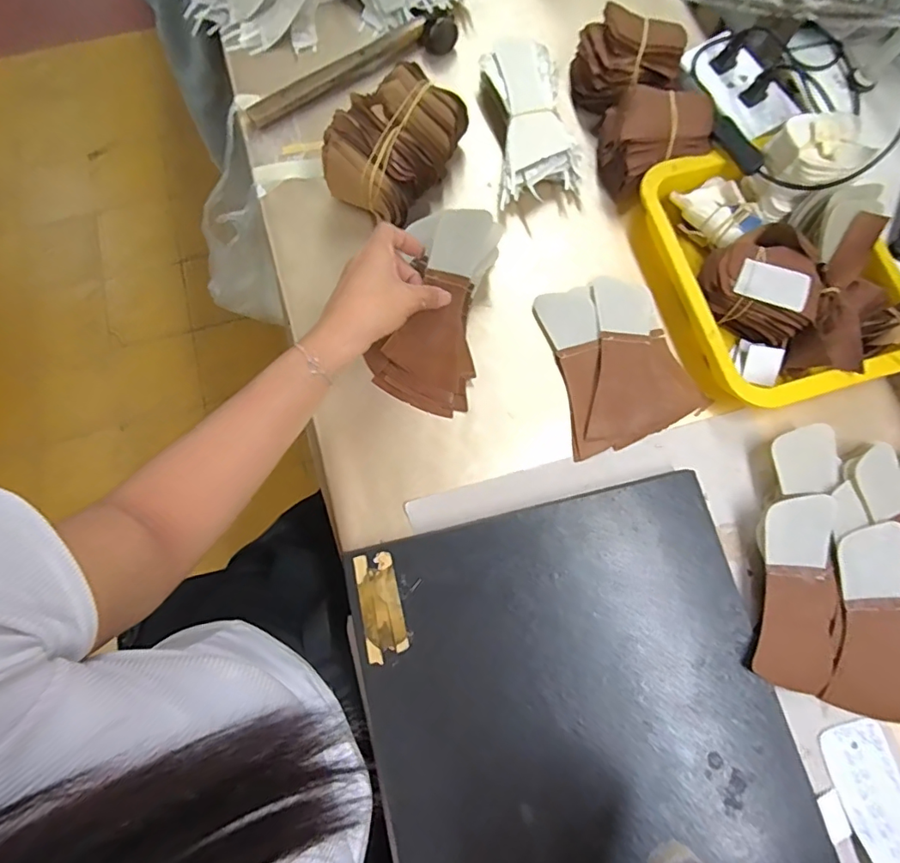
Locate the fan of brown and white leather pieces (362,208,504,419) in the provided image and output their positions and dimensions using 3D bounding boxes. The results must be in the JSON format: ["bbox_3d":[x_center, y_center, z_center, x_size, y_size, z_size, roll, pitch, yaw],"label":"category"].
[{"bbox_3d":[-0.010,-0.109,0.471,0.092,0.044,0.175,19,101,4],"label":"fan of brown and white leather pieces"}]

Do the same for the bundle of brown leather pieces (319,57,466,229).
[{"bbox_3d":[-0.051,-0.276,0.509,0.091,0.075,0.140,34,79,8],"label":"bundle of brown leather pieces"}]

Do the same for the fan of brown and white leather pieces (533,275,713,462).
[{"bbox_3d":[0.150,-0.068,0.488,0.127,0.013,0.157,-23,77,-6],"label":"fan of brown and white leather pieces"}]

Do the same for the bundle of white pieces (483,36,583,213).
[{"bbox_3d":[0.083,-0.324,0.539,0.084,0.042,0.186,-5,76,-1],"label":"bundle of white pieces"}]

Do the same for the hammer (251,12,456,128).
[{"bbox_3d":[-0.105,-0.392,0.562,0.241,0.028,0.047,-30,78,-7],"label":"hammer"}]

